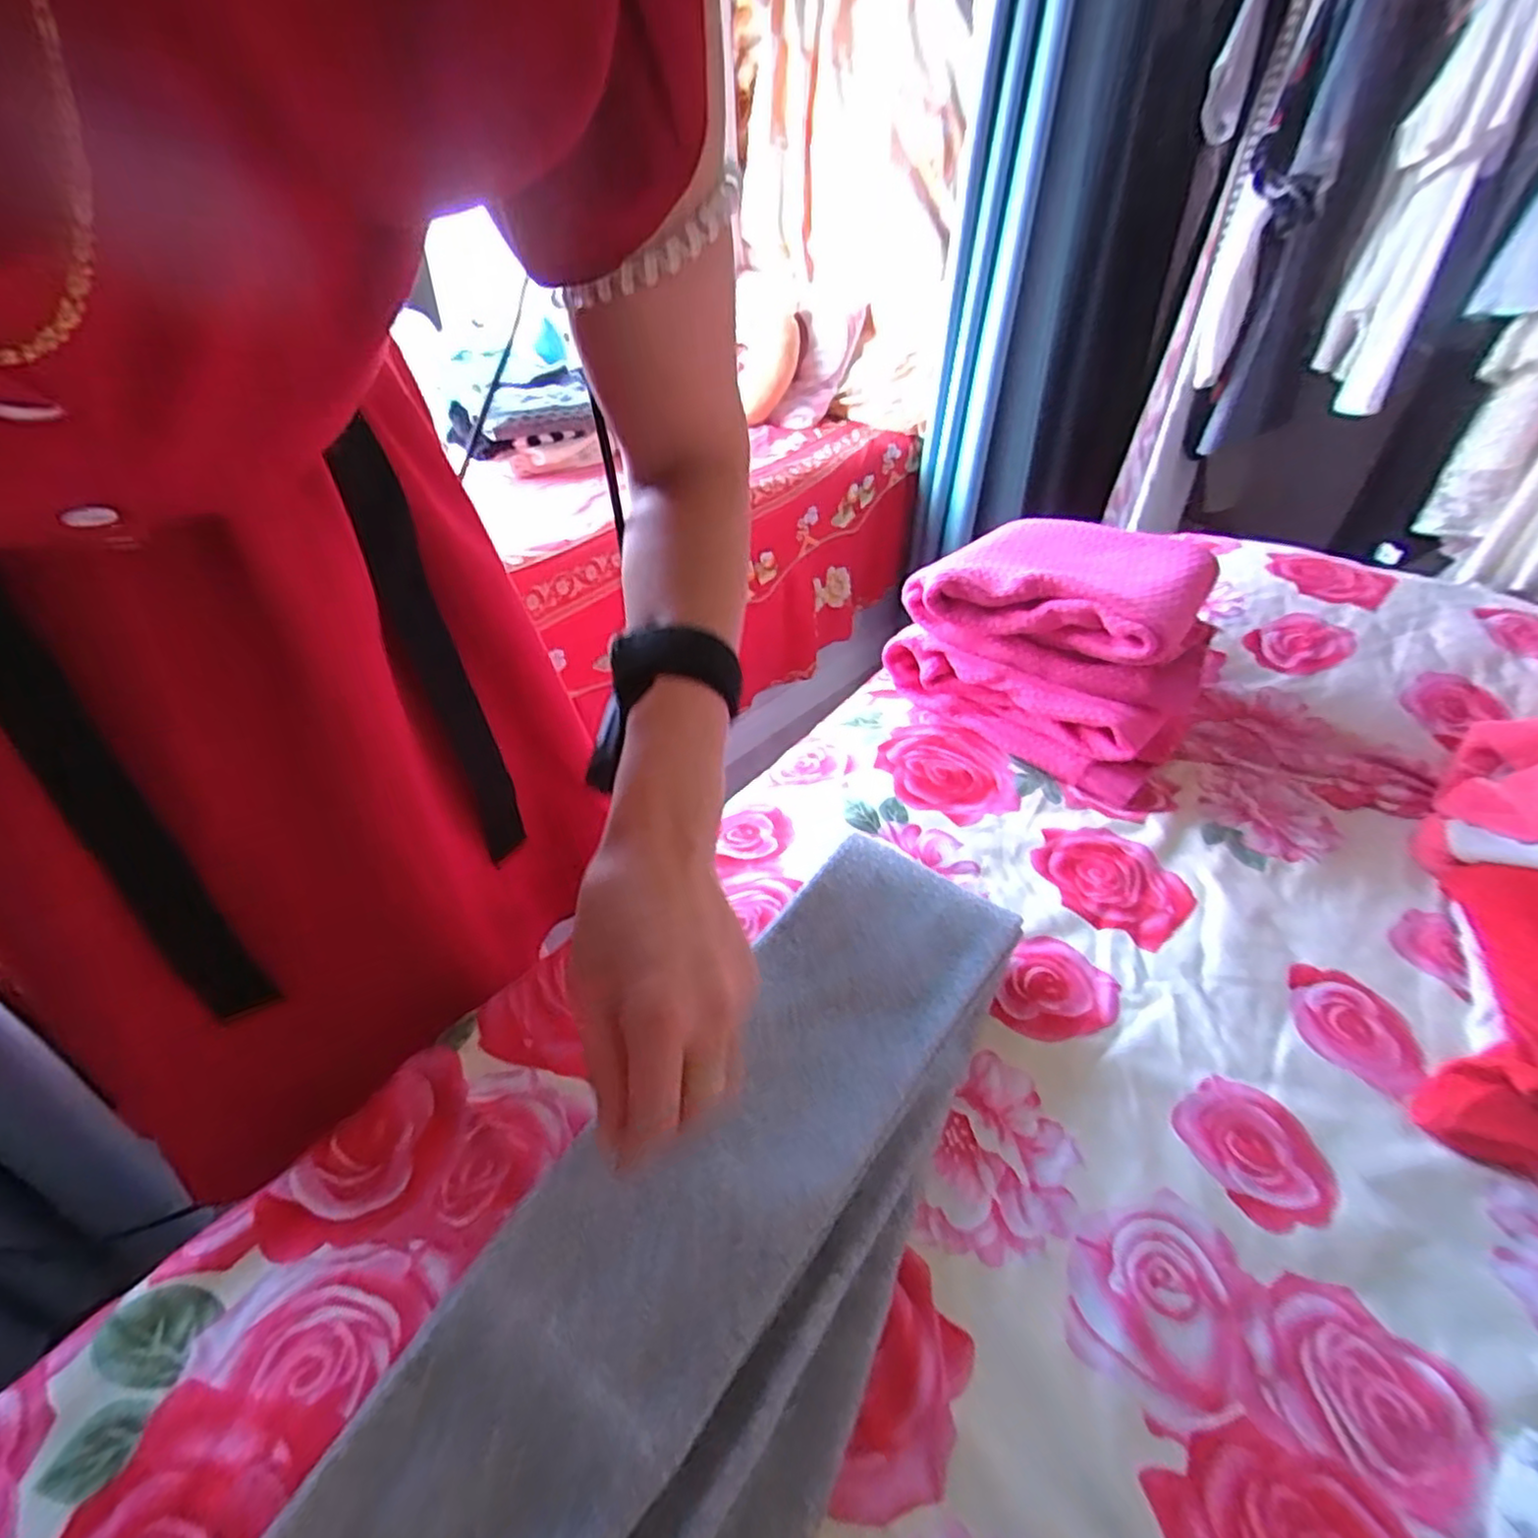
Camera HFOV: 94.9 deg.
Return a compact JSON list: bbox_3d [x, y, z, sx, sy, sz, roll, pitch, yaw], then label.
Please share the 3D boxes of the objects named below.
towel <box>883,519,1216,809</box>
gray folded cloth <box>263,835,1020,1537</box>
[{"bbox_3d":[0.257,-0.115,0.660,0.256,0.172,0.160,23,41,25],"label":"towel"},{"bbox_3d":[-0.018,0.203,0.301,0.150,0.034,0.457,35,48,10],"label":"gray folded cloth"}]

